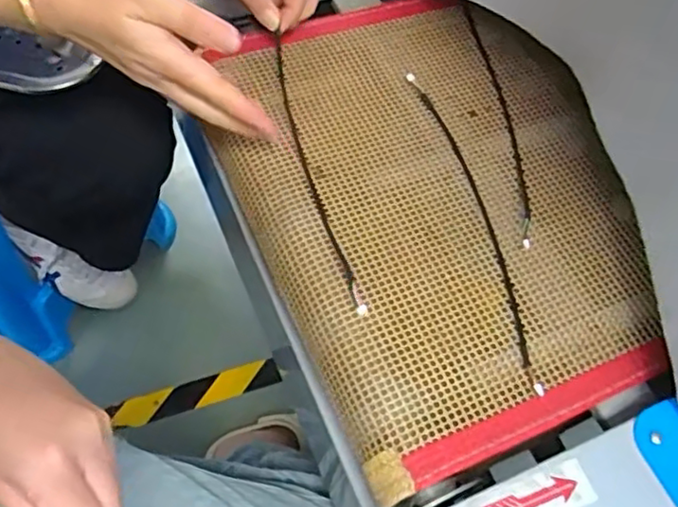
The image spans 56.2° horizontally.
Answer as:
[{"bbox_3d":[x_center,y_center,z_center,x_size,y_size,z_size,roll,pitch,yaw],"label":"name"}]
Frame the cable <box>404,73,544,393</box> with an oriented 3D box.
[{"bbox_3d":[0.100,-0.030,0.468,0.020,0.010,0.274,-12,62,-8],"label":"cable"}]

